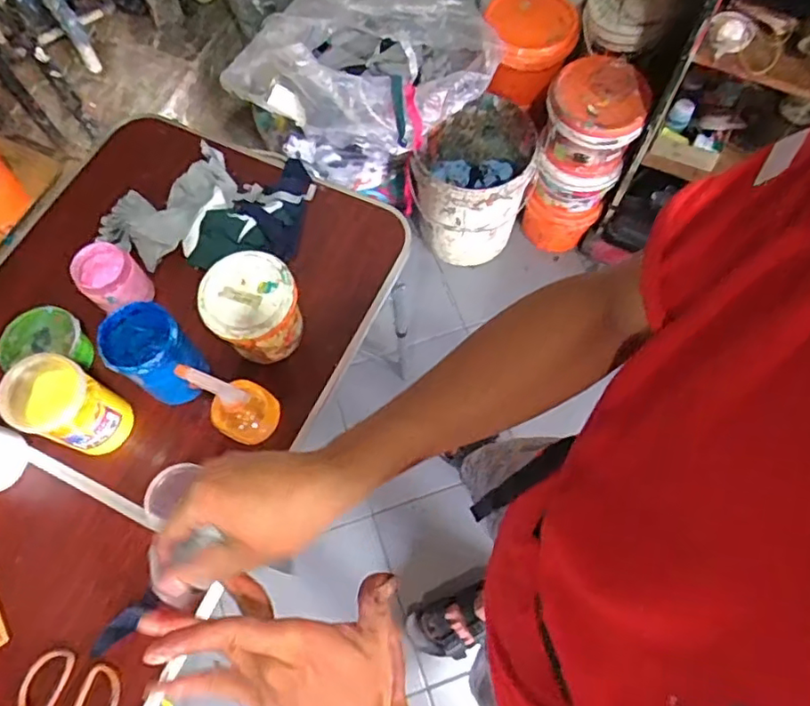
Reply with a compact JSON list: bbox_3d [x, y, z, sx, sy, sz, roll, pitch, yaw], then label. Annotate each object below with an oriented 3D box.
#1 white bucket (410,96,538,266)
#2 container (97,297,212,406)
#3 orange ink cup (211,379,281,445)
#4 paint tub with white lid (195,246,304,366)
[{"bbox_3d":[0.178,-0.438,1.583,0.295,0.347,0.277,7,68,4],"label":"white bucket"},{"bbox_3d":[-0.337,0.004,0.798,0.098,0.130,0.093,0,68,1],"label":"container"},{"bbox_3d":[-0.219,0.081,0.807,0.081,0.054,0.079,29,72,12],"label":"orange ink cup"},{"bbox_3d":[-0.212,-0.060,0.833,0.124,0.112,0.122,0,68,1],"label":"paint tub with white lid"}]

